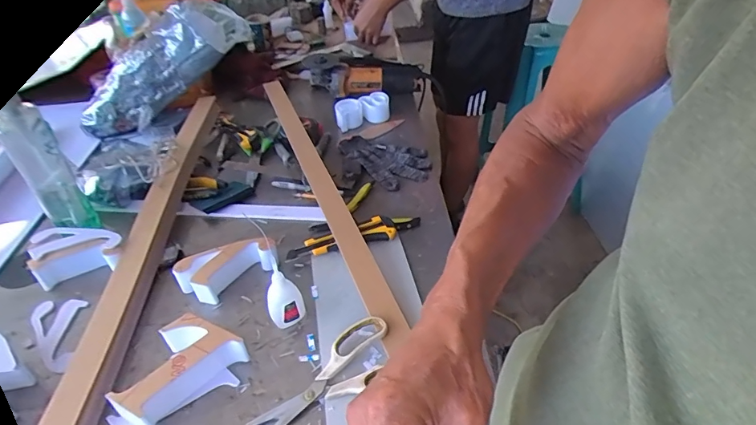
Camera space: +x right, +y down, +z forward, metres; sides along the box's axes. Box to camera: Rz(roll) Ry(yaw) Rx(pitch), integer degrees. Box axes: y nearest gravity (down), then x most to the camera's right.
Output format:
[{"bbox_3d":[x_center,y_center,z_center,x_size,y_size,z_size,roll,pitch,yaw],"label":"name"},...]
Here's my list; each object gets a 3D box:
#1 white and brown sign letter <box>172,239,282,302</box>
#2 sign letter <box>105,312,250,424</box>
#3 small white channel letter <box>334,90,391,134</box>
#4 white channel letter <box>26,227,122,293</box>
[{"bbox_3d":[-0.212,0.082,0.644,0.136,0.047,0.065,-22,42,-20],"label":"white and brown sign letter"},{"bbox_3d":[-0.233,0.180,0.516,0.149,0.049,0.094,-28,44,-26],"label":"sign letter"},{"bbox_3d":[-0.033,-0.231,1.014,0.124,0.046,0.065,-16,41,-17],"label":"small white channel letter"},{"bbox_3d":[-0.448,0.065,0.676,0.138,0.051,0.081,-8,39,-4],"label":"white channel letter"}]

